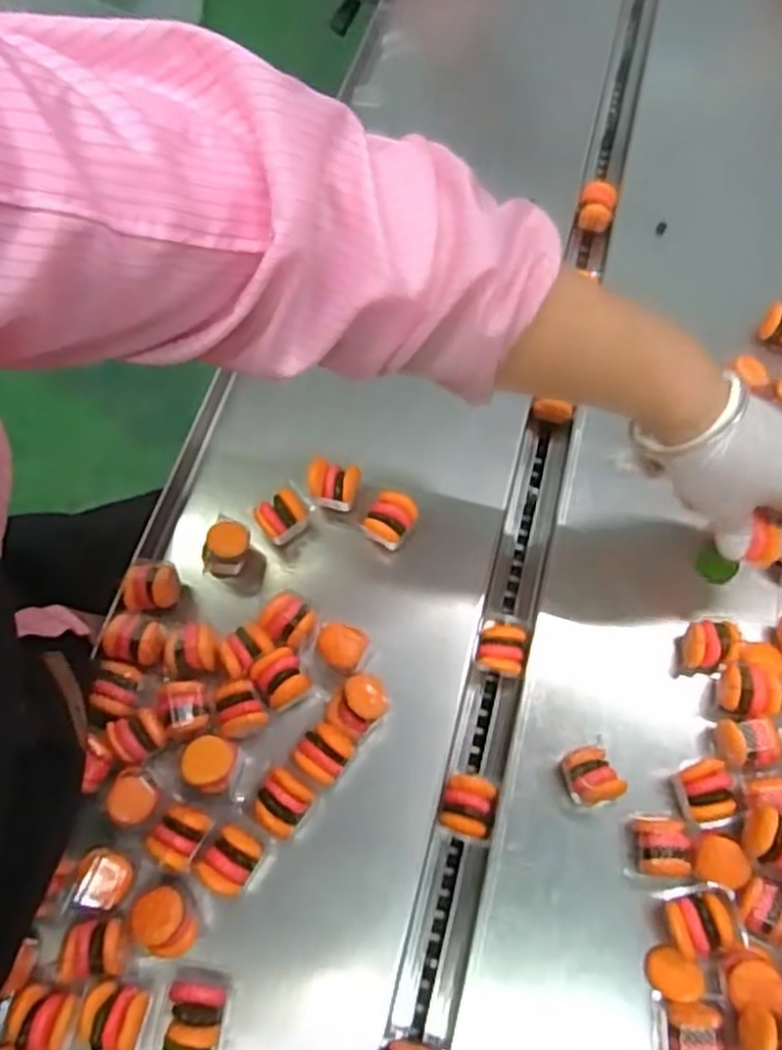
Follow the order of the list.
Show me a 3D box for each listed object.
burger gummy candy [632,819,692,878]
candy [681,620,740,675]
[{"bbox_3d":[0.156,0.189,0.444,0.028,0.036,0.030,5,62,0],"label":"burger gummy candy"},{"bbox_3d":[0.201,0.078,0.483,0.030,0.034,0.025,-2,62,-3],"label":"candy"}]

